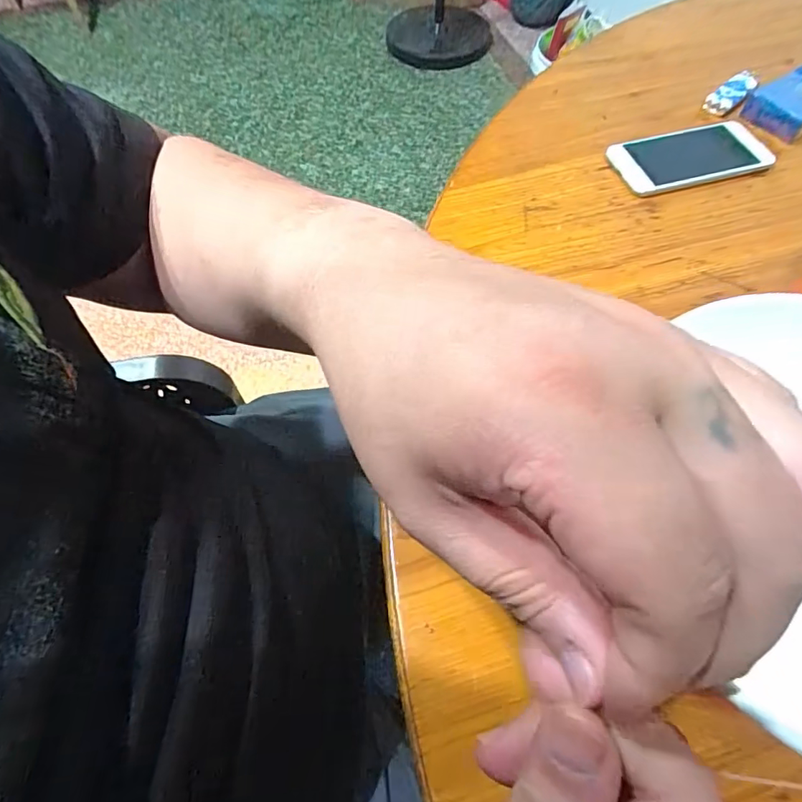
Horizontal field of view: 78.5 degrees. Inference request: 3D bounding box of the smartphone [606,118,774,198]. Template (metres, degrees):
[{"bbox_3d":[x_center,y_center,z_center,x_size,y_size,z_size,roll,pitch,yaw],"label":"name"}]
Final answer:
[{"bbox_3d":[0.252,-0.217,0.434,0.127,0.013,0.065,-12,61,-3],"label":"smartphone"}]

